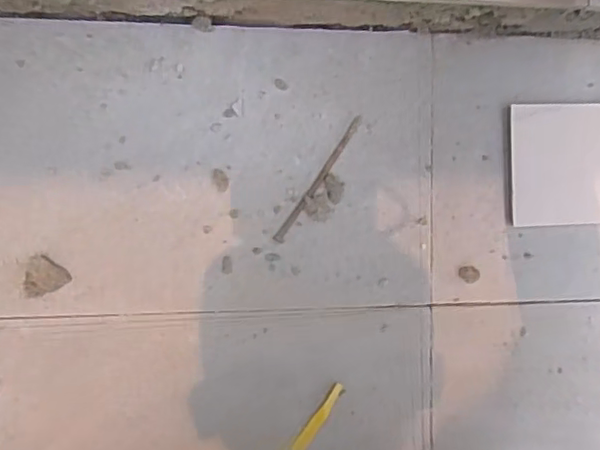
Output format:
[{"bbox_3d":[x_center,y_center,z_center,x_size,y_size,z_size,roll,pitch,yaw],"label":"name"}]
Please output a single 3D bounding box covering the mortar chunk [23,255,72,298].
[{"bbox_3d":[-0.169,0.034,0.400,0.025,0.016,0.025,0,90,-9],"label":"mortar chunk"}]

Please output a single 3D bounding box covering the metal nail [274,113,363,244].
[{"bbox_3d":[0.014,-0.033,0.432,0.007,0.004,0.106,34,85,-7],"label":"metal nail"}]

